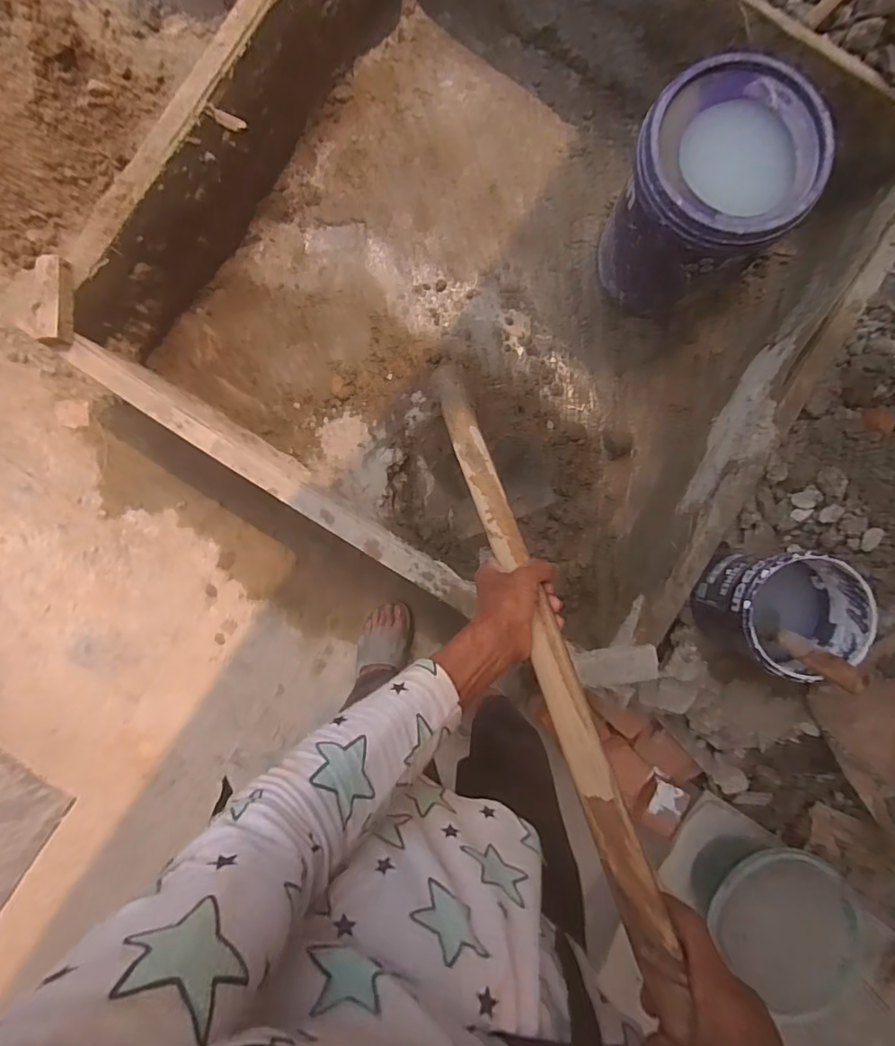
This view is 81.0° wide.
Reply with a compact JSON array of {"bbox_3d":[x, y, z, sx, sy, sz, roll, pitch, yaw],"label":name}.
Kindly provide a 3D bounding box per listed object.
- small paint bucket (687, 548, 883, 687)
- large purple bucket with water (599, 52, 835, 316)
[{"bbox_3d":[0.520,0.136,0.828,0.182,0.173,0.176,0,90,-5],"label":"small paint bucket"},{"bbox_3d":[0.467,-0.615,1.019,0.289,0.342,0.302,0,90,-5],"label":"large purple bucket with water"}]

